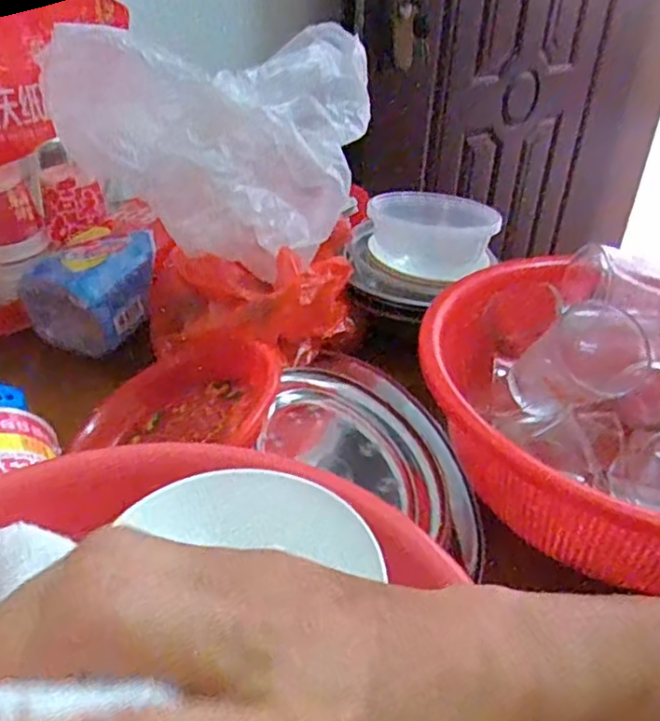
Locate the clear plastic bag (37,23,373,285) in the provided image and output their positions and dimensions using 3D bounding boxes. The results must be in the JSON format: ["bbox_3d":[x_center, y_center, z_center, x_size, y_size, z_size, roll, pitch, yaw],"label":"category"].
[{"bbox_3d":[-0.085,-0.201,0.584,0.223,0.143,0.231,8,36,7],"label":"clear plastic bag"}]

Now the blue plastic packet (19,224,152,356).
[{"bbox_3d":[-0.202,-0.063,0.594,0.093,0.072,0.102,22,39,25],"label":"blue plastic packet"}]

